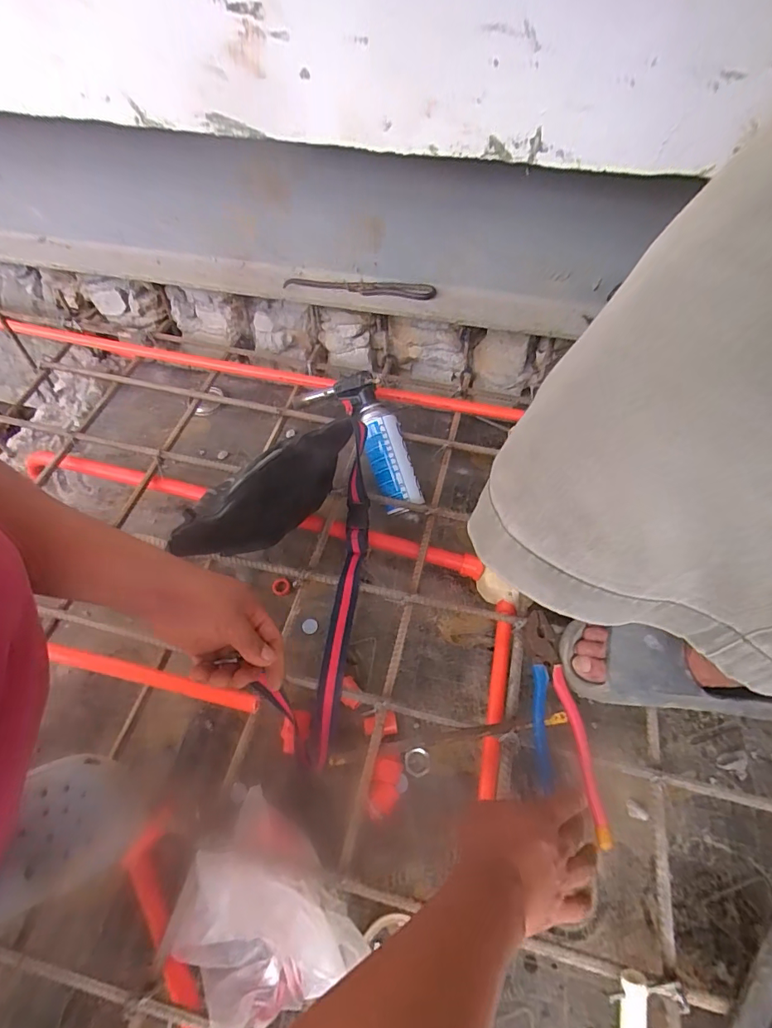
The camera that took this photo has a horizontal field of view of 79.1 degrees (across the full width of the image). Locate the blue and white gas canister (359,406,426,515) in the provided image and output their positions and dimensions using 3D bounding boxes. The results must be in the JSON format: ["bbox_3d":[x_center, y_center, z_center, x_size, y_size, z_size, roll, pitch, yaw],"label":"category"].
[{"bbox_3d":[0.003,-0.092,0.776,0.065,0.064,0.183,-18,88,-10],"label":"blue and white gas canister"}]

